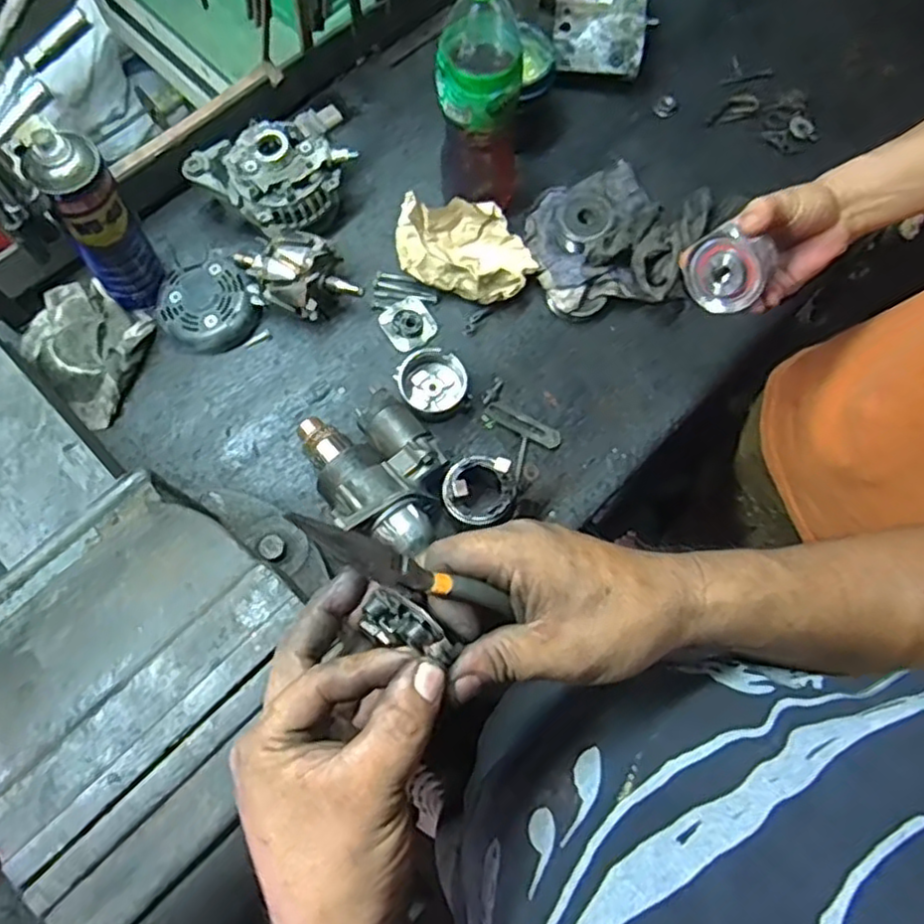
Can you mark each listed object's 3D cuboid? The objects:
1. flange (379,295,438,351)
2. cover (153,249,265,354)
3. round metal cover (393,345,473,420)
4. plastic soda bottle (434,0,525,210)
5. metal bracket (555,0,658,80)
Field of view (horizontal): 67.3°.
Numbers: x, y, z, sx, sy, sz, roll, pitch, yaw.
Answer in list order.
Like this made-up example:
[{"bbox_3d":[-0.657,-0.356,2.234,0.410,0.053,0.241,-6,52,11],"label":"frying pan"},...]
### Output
[{"bbox_3d":[-0.057,-0.149,0.746,0.052,0.008,0.056,-32,76,-11],"label":"flange"},{"bbox_3d":[-0.272,-0.166,0.742,0.102,0.038,0.103,-37,77,-13],"label":"cover"},{"bbox_3d":[-0.029,-0.080,0.721,0.069,0.038,0.068,1,72,-2],"label":"round metal cover"},{"bbox_3d":[0.020,-0.344,0.665,0.084,0.248,0.069,4,72,-1],"label":"plastic soda bottle"},{"bbox_3d":[0.163,-0.520,0.807,0.101,0.025,0.128,4,94,7],"label":"metal bracket"}]

